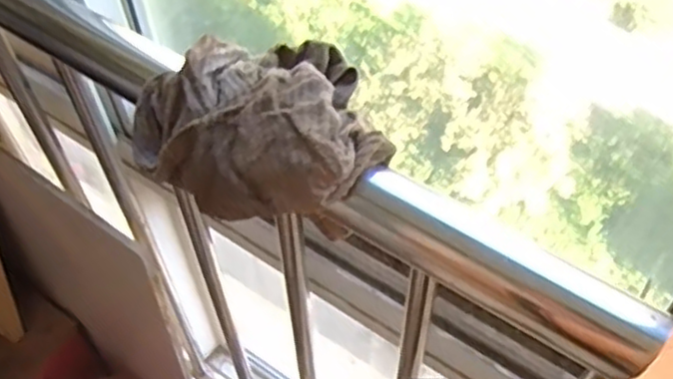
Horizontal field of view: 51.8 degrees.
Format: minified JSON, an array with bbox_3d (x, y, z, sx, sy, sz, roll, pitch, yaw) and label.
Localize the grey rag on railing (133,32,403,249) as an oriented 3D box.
[{"bbox_3d":[-0.059,-0.039,0.492,0.156,0.085,0.165,-35,63,18],"label":"grey rag on railing"}]

